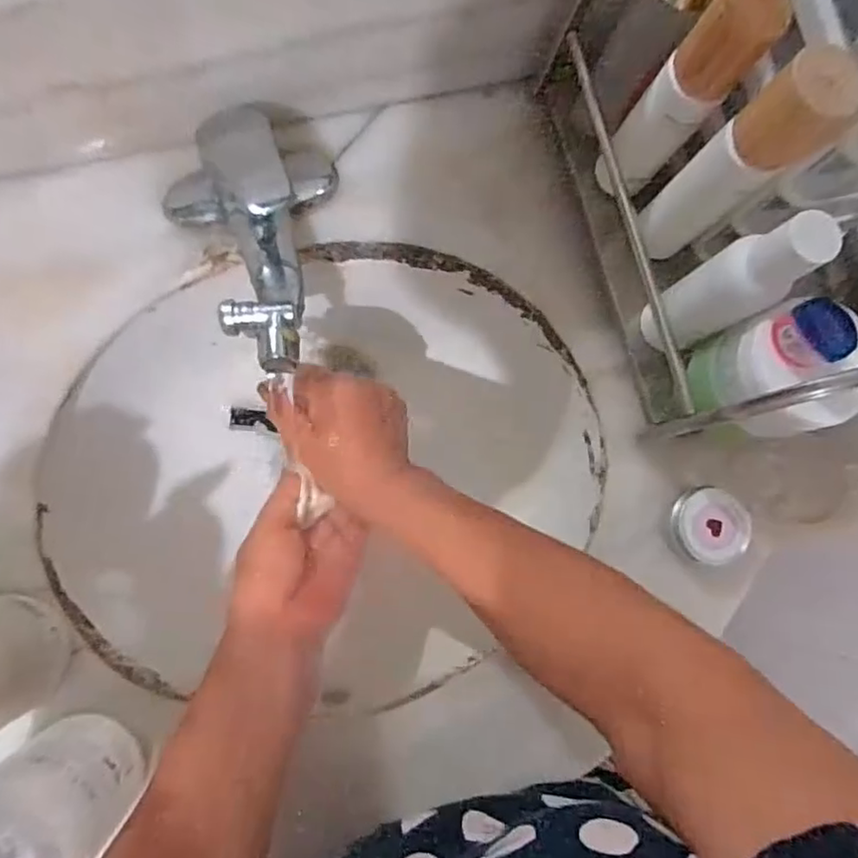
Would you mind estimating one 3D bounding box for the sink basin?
[{"bbox_3d":[-0.082,0.038,0.550,0.420,0.161,0.344,-13,85,-8],"label":"sink basin"}]

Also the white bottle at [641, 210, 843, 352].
[{"bbox_3d":[0.181,-0.083,0.381,0.034,0.143,0.039,-16,86,-9],"label":"white bottle"}]

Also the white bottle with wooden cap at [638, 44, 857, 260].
[{"bbox_3d":[0.181,-0.156,0.370,0.037,0.160,0.041,-36,89,-10],"label":"white bottle with wooden cap"}]

